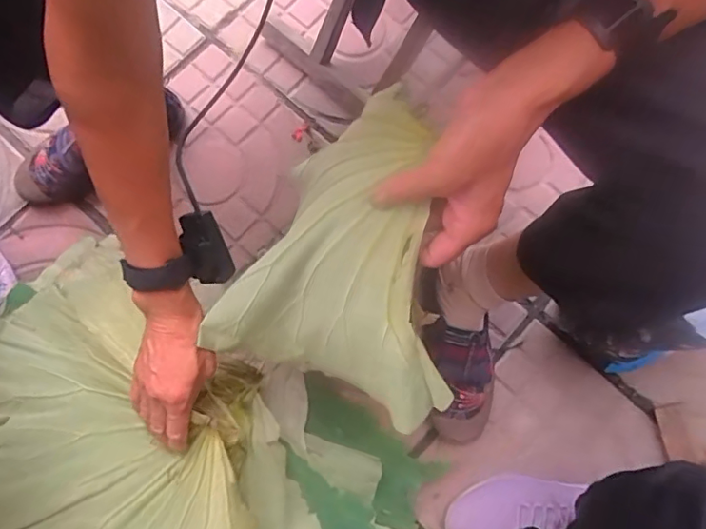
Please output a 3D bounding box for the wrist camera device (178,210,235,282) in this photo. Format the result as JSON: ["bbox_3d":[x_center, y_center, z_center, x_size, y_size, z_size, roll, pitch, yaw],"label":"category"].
[{"bbox_3d":[-0.142,-0.014,0.515,0.040,0.028,0.067,-30,110,-32],"label":"wrist camera device"}]

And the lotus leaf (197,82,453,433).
[{"bbox_3d":[-0.003,-0.010,0.456,0.217,0.181,0.233,22,80,4],"label":"lotus leaf"}]

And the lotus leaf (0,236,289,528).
[{"bbox_3d":[-0.270,0.229,0.588,0.346,0.108,0.488,-44,82,-8],"label":"lotus leaf"}]

